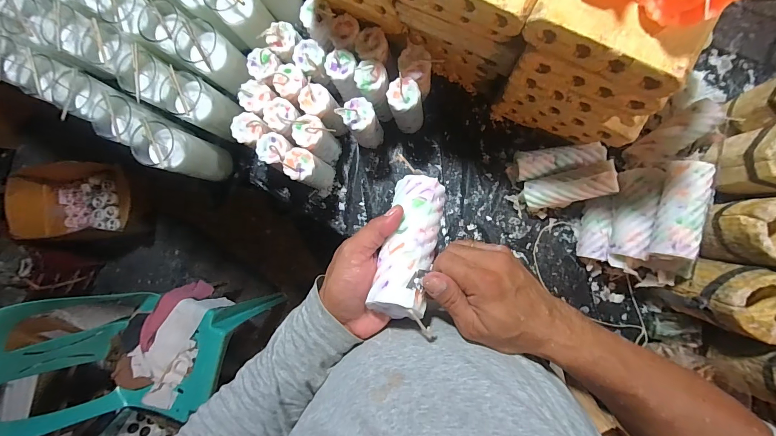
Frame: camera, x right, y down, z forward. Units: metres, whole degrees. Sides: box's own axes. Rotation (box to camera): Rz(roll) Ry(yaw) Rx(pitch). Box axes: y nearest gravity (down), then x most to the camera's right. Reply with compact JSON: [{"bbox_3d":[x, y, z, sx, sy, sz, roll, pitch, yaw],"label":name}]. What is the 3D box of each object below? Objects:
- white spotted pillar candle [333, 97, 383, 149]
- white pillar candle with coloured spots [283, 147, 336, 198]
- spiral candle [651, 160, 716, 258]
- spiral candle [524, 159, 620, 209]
[{"bbox_3d":[-0.041,-0.162,0.581,0.051,0.157,0.048,0,87,6],"label":"white spotted pillar candle"},{"bbox_3d":[-0.136,-0.081,0.604,0.052,0.138,0.055,0,87,6],"label":"white pillar candle with coloured spots"},{"bbox_3d":[0.411,-0.012,0.478,0.042,0.044,0.136,13,89,7],"label":"spiral candle"},{"bbox_3d":[0.295,-0.050,0.561,0.141,0.040,0.053,-16,85,33],"label":"spiral candle"}]

